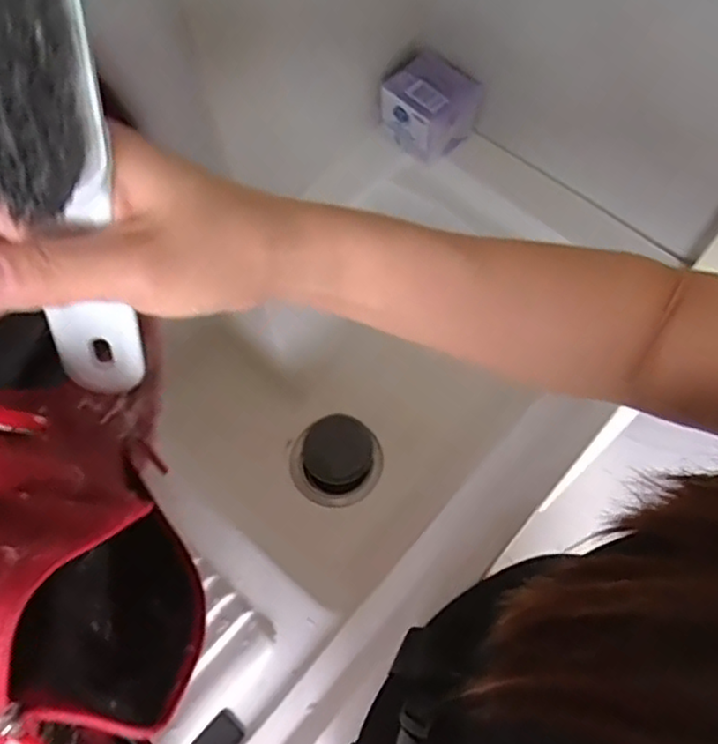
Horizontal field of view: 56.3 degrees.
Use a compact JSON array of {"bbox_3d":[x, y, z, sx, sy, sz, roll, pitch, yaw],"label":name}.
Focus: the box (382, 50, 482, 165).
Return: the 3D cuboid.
[{"bbox_3d":[0.070,-0.266,0.684,0.085,0.073,0.073,38,73,17],"label":"box"}]

